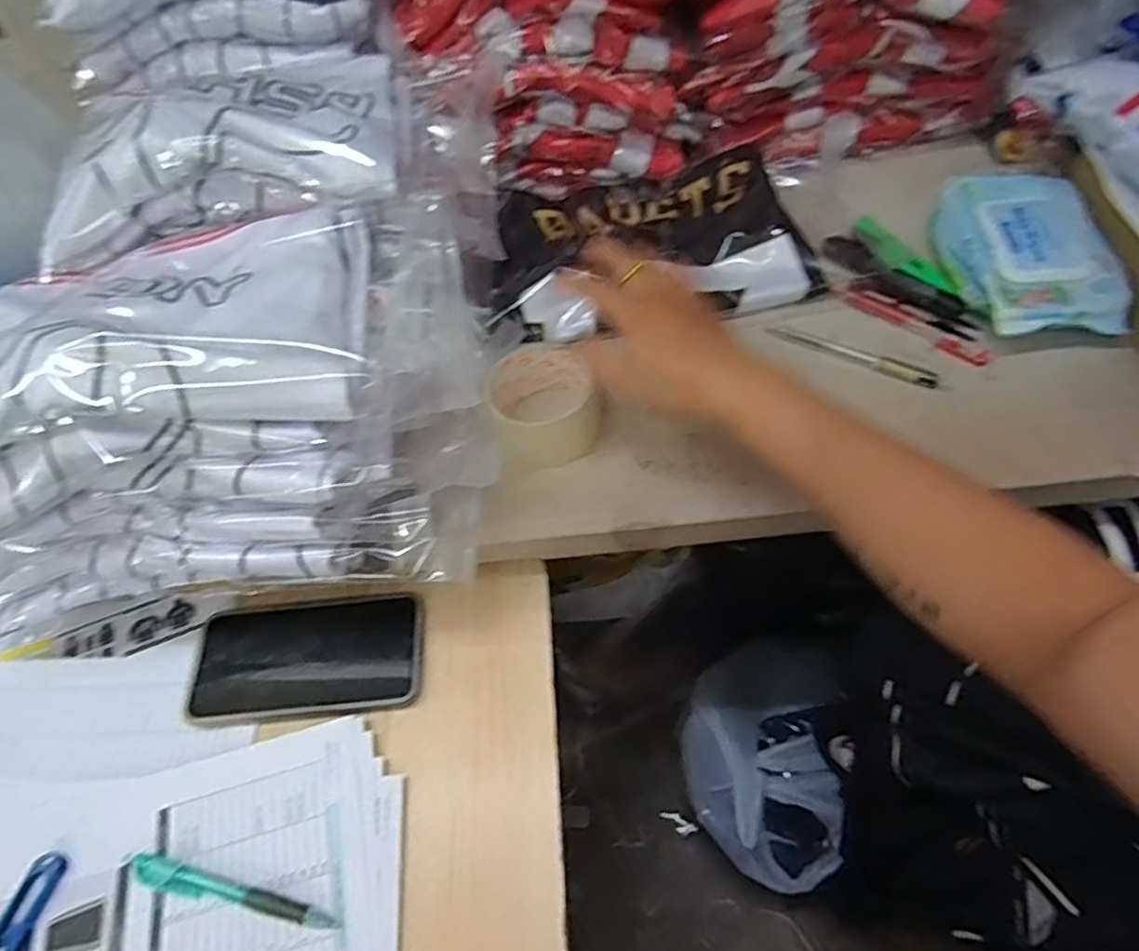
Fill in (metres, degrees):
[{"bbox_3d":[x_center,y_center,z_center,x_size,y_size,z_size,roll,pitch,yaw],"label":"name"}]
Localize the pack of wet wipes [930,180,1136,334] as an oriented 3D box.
[{"bbox_3d":[0.348,-0.176,0.498,0.097,0.031,0.164,-3,55,9],"label":"pack of wet wipes"}]

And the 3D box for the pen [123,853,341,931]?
[{"bbox_3d":[-0.208,0.253,0.390,0.142,0.008,0.015,10,58,11],"label":"pen"}]

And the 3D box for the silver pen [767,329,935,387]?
[{"bbox_3d":[0.213,-0.092,0.489,0.125,0.008,0.013,24,63,25],"label":"silver pen"}]

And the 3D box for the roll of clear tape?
[{"bbox_3d":[-0.019,-0.056,0.496,0.084,0.050,0.081,-5,55,7],"label":"roll of clear tape"}]

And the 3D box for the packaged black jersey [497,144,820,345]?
[{"bbox_3d":[0.072,-0.216,0.584,0.261,0.046,0.208,-5,56,1],"label":"packaged black jersey"}]

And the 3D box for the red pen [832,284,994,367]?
[{"bbox_3d":[0.266,-0.120,0.506,0.018,0.013,0.127,-36,57,-14],"label":"red pen"}]

